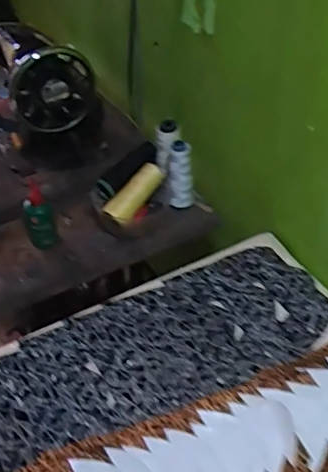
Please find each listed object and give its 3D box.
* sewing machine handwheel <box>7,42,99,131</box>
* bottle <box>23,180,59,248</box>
[{"bbox_3d":[-0.176,-0.231,0.887,0.134,0.145,0.039,-30,61,-6],"label":"sewing machine handwheel"},{"bbox_3d":[-0.185,-0.031,0.835,0.041,0.105,0.032,-17,45,-16],"label":"bottle"}]

